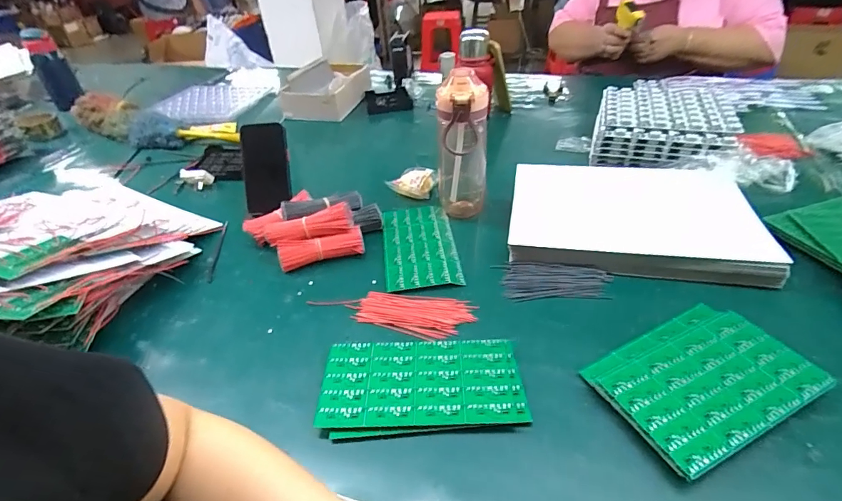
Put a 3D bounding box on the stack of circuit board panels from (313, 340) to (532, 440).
[{"bbox_3d":[0.000,0.135,0.447,0.203,0.012,0.105,-6,38,2],"label":"stack of circuit board panels"}]

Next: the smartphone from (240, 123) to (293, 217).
[{"bbox_3d":[-0.259,-0.134,0.724,0.073,0.146,0.013,-3,22,-7],"label":"smartphone"}]

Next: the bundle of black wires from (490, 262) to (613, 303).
[{"bbox_3d":[0.174,0.041,0.561,0.139,0.014,0.062,-1,39,8],"label":"bundle of black wires"}]

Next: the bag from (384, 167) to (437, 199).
[{"bbox_3d":[-0.015,-0.122,0.759,0.075,0.030,0.048,6,40,16],"label":"bag"}]

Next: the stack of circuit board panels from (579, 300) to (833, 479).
[{"bbox_3d":[0.275,0.124,0.426,0.192,0.017,0.131,-21,40,-17],"label":"stack of circuit board panels"}]

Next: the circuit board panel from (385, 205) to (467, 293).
[{"bbox_3d":[-0.002,-0.012,0.644,0.103,0.009,0.189,-8,38,-1],"label":"circuit board panel"}]

